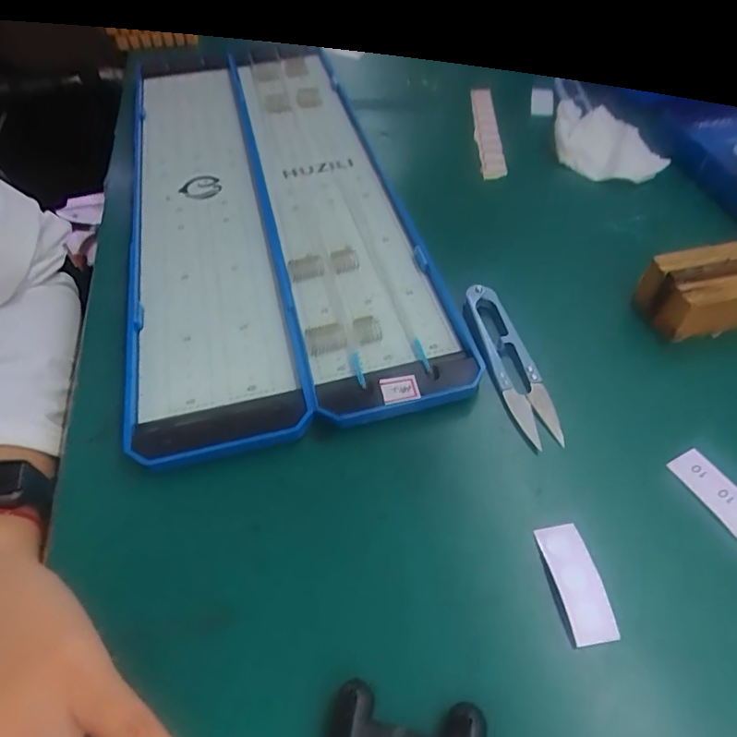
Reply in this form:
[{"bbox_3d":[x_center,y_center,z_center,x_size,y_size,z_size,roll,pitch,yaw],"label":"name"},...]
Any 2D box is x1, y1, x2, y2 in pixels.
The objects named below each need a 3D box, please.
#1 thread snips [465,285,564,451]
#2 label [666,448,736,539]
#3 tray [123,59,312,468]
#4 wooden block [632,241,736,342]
[{"bbox_3d":[0.075,-0.006,0.270,0.022,0.013,0.101,-10,52,-6],"label":"thread snips"},{"bbox_3d":[0.155,0.057,0.225,0.017,0.004,0.045,-26,55,-10],"label":"label"},{"bbox_3d":[-0.125,-0.131,0.377,0.087,0.016,0.448,-13,53,-8],"label":"tray"},{"bbox_3d":[0.199,-0.045,0.277,0.094,0.027,0.039,-12,53,-7],"label":"wooden block"}]

